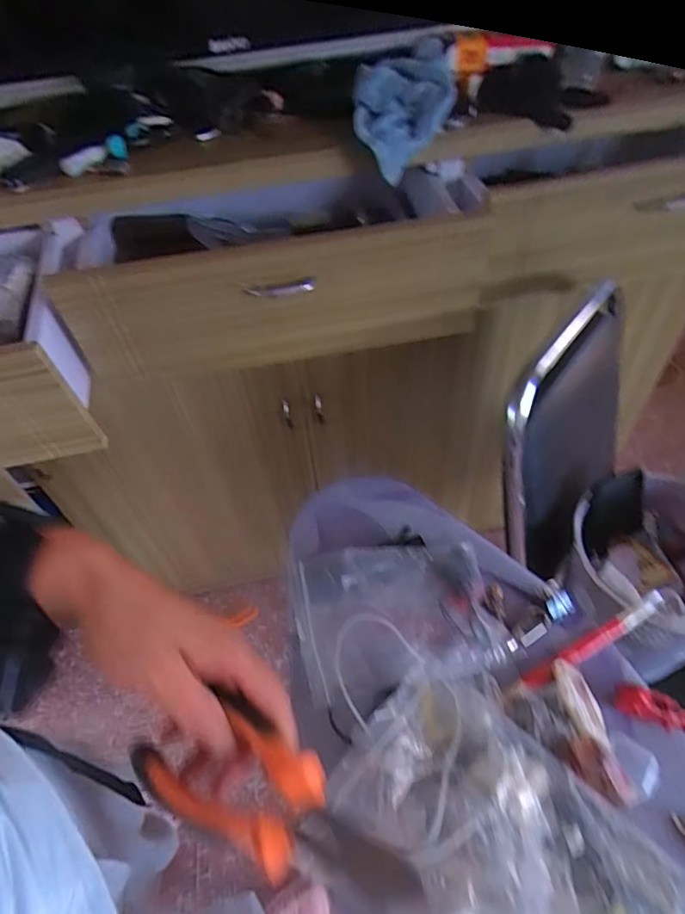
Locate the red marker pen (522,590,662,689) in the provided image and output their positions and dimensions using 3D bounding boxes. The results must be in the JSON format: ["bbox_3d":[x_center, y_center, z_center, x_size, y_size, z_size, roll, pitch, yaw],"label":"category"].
[{"bbox_3d":[0.224,0.162,0.452,0.157,0.010,0.016,-24,51,-15],"label":"red marker pen"}]

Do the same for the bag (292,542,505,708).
[{"bbox_3d":[0.047,0.139,0.461,0.172,0.024,0.130,-9,49,-3],"label":"bag"}]

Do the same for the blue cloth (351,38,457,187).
[{"bbox_3d":[0.072,-0.411,0.618,0.121,0.100,0.160,2,50,5],"label":"blue cloth"}]

